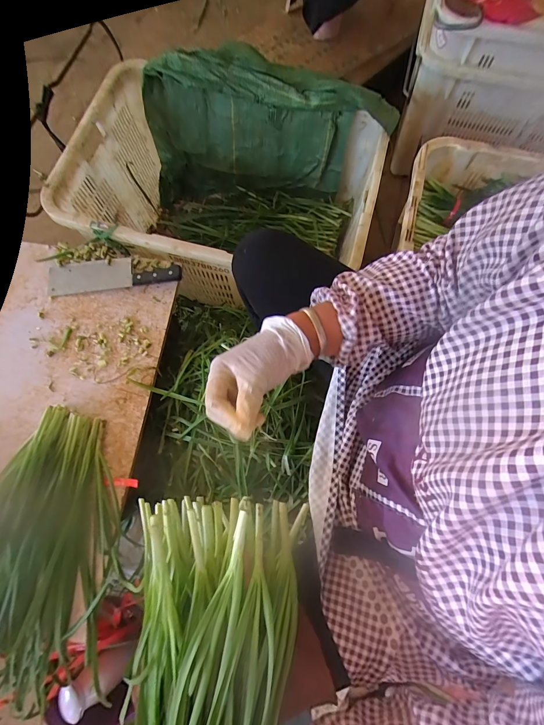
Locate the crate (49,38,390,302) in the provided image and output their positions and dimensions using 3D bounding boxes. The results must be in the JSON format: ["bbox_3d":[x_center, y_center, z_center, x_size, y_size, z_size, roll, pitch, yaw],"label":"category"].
[{"bbox_3d":[-0.098,-0.366,0.769,0.624,0.372,0.393,8,74,3],"label":"crate"}]

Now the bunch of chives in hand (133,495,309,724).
[{"bbox_3d":[-0.062,0.349,0.301,0.148,0.083,0.414,4,80,2],"label":"bunch of chives in hand"}]

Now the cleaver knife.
[{"bbox_3d":[-0.311,-0.177,0.646,0.262,0.026,0.062,-5,74,-1],"label":"cleaver knife"}]

